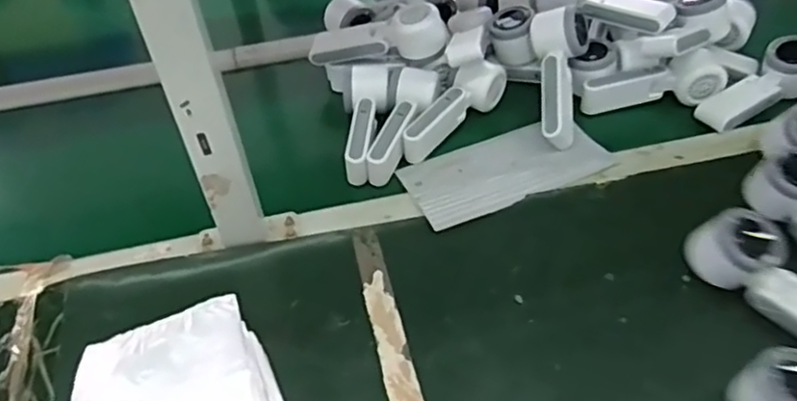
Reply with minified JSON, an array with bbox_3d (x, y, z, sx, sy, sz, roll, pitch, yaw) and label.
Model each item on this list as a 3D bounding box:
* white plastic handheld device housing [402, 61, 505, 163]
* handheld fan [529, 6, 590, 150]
[{"bbox_3d":[0.064,-0.103,0.728,0.047,0.051,0.153,28,55,25],"label":"white plastic handheld device housing"},{"bbox_3d":[0.184,-0.141,0.722,0.065,0.047,0.160,4,75,7],"label":"handheld fan"}]

